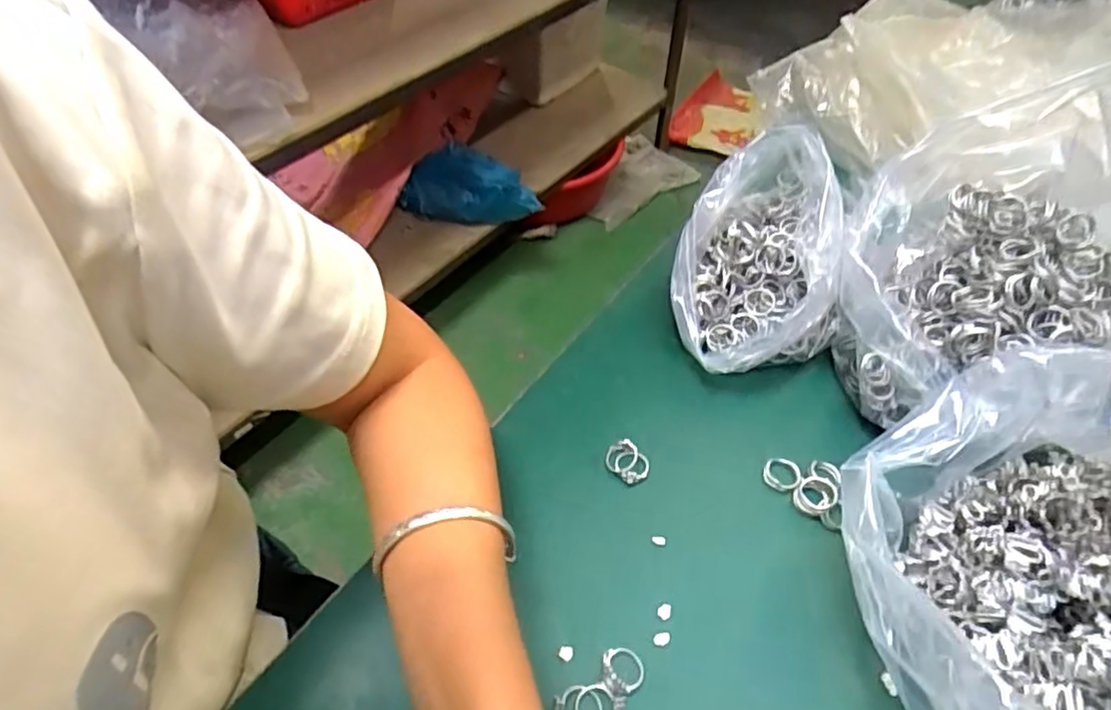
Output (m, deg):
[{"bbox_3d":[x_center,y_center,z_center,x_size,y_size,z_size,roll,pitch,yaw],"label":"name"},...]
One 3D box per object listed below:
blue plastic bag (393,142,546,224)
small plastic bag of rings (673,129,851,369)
[{"bbox_3d":[-0.177,-0.341,1.323,0.284,0.138,0.110,17,52,12],"label":"blue plastic bag"},{"bbox_3d":[0.142,-0.060,0.445,0.123,0.121,0.141,25,54,18],"label":"small plastic bag of rings"}]

